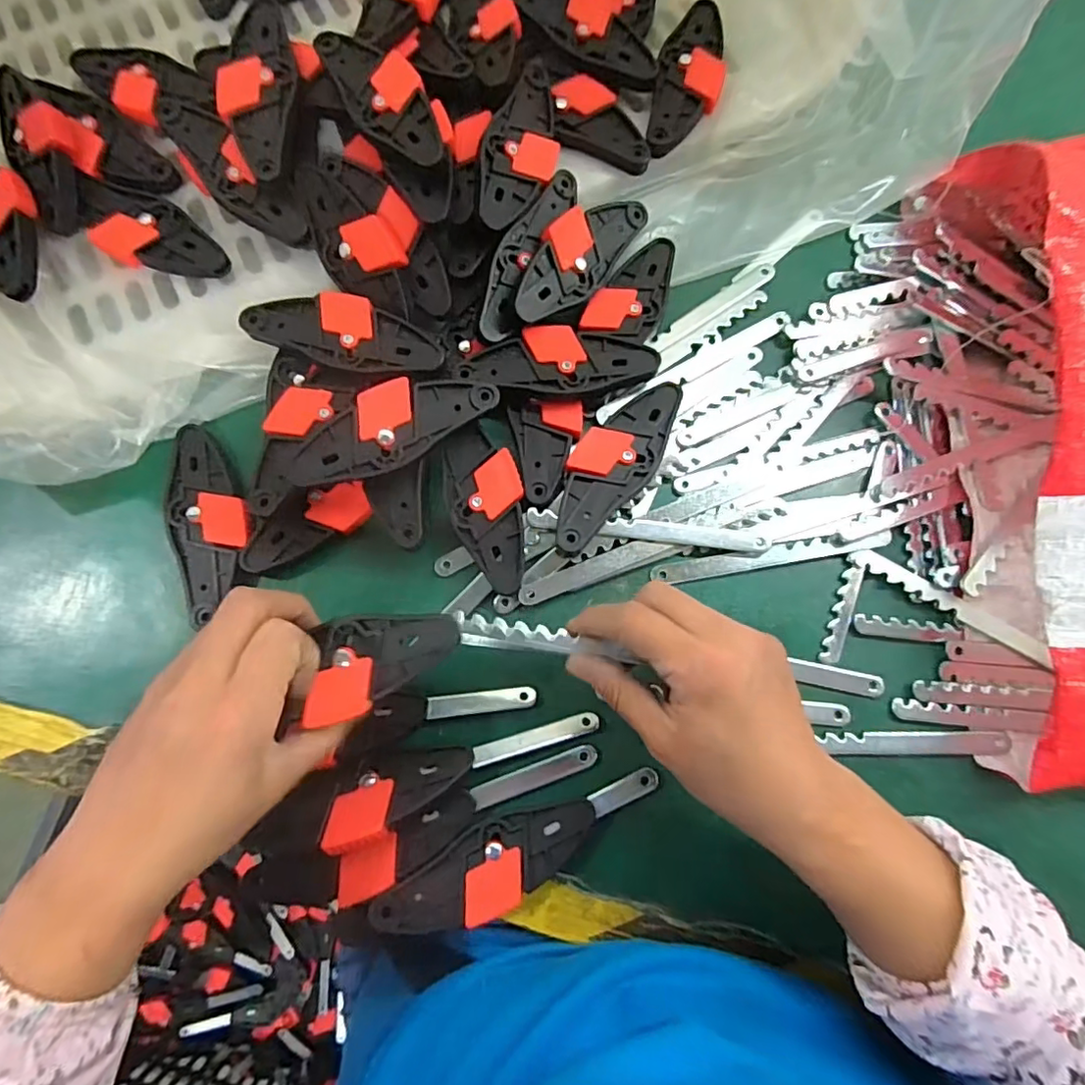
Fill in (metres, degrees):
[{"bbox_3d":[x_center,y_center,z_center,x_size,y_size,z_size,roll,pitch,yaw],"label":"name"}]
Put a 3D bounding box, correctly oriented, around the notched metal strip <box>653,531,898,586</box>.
[{"bbox_3d":[0.142,0.009,0.363,0.145,0.009,0.013,-9,78,-2],"label":"notched metal strip"}]

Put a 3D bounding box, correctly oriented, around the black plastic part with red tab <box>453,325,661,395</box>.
[{"bbox_3d":[0.010,-0.114,0.370,0.120,0.014,0.042,5,78,1],"label":"black plastic part with red tab"}]

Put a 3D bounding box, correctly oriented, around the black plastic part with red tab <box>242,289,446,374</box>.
[{"bbox_3d":[-0.118,-0.126,0.349,0.122,0.012,0.042,18,78,4],"label":"black plastic part with red tab"}]

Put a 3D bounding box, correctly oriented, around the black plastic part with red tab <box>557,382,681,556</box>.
[{"bbox_3d":[0.045,-0.050,0.360,0.045,0.017,0.121,41,80,8],"label":"black plastic part with red tab"}]

